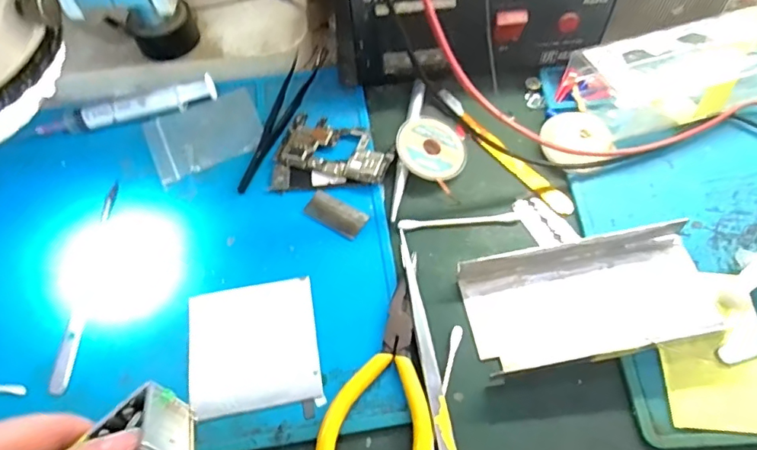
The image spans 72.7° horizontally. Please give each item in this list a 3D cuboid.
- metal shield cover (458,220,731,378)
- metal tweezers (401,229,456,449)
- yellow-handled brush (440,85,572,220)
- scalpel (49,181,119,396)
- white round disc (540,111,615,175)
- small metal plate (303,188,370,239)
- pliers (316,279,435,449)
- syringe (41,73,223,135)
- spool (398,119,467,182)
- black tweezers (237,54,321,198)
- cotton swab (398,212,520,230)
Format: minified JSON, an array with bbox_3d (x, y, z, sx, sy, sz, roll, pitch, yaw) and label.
[{"bbox_3d":[0.111,0.035,0.269,0.125,0.017,0.065,-9,61,-1],"label":"metal shield cover"},{"bbox_3d":[0.025,0.066,0.262,0.009,0.010,0.133,-10,61,-1],"label":"metal tweezers"},{"bbox_3d":[0.078,-0.049,0.330,0.013,0.004,0.118,-35,65,-14],"label":"yellow-handled brush"},{"bbox_3d":[-0.168,0.031,0.298,0.012,0.006,0.127,-5,61,1],"label":"scalpel"},{"bbox_3d":[0.122,-0.052,0.319,0.040,0.013,0.041,-2,61,3],"label":"white round disc"},{"bbox_3d":[-0.026,-0.007,0.309,0.038,0.004,0.019,27,66,17],"label":"small metal plate"},{"bbox_3d":[0.004,0.082,0.252,0.052,0.012,0.107,10,62,9],"label":"pliers"},{"bbox_3d":[-0.171,-0.078,0.350,0.120,0.016,0.016,-13,61,-3],"label":"syringe"},{"bbox_3d":[0.034,-0.049,0.323,0.044,0.004,0.043,5,65,-11],"label":"spool"},{"bbox_3d":[-0.069,-0.069,0.346,0.017,0.006,0.112,16,63,12],"label":"black tweezers"},{"bbox_3d":[0.048,-0.003,0.306,0.071,0.004,0.007,-6,61,1],"label":"cotton swab"}]

